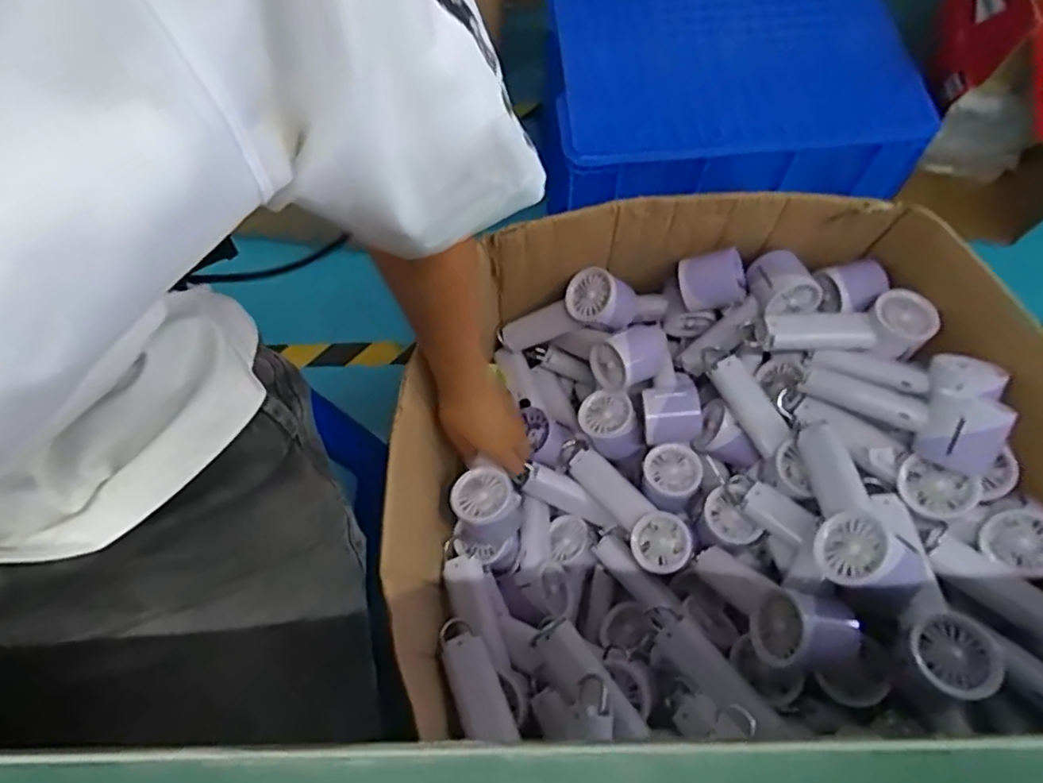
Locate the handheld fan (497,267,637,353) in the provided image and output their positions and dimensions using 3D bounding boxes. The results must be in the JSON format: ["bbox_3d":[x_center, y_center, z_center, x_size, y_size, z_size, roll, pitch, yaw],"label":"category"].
[{"bbox_3d":[0.051,-0.089,0.764,0.179,0.058,0.061,-21,61,35],"label":"handheld fan"}]

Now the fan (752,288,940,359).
[{"bbox_3d":[0.340,-0.066,0.671,0.176,0.076,0.063,2,66,2],"label":"fan"}]

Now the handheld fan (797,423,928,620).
[{"bbox_3d":[0.292,0.100,0.553,0.073,0.052,0.191,-3,50,0],"label":"handheld fan"}]

